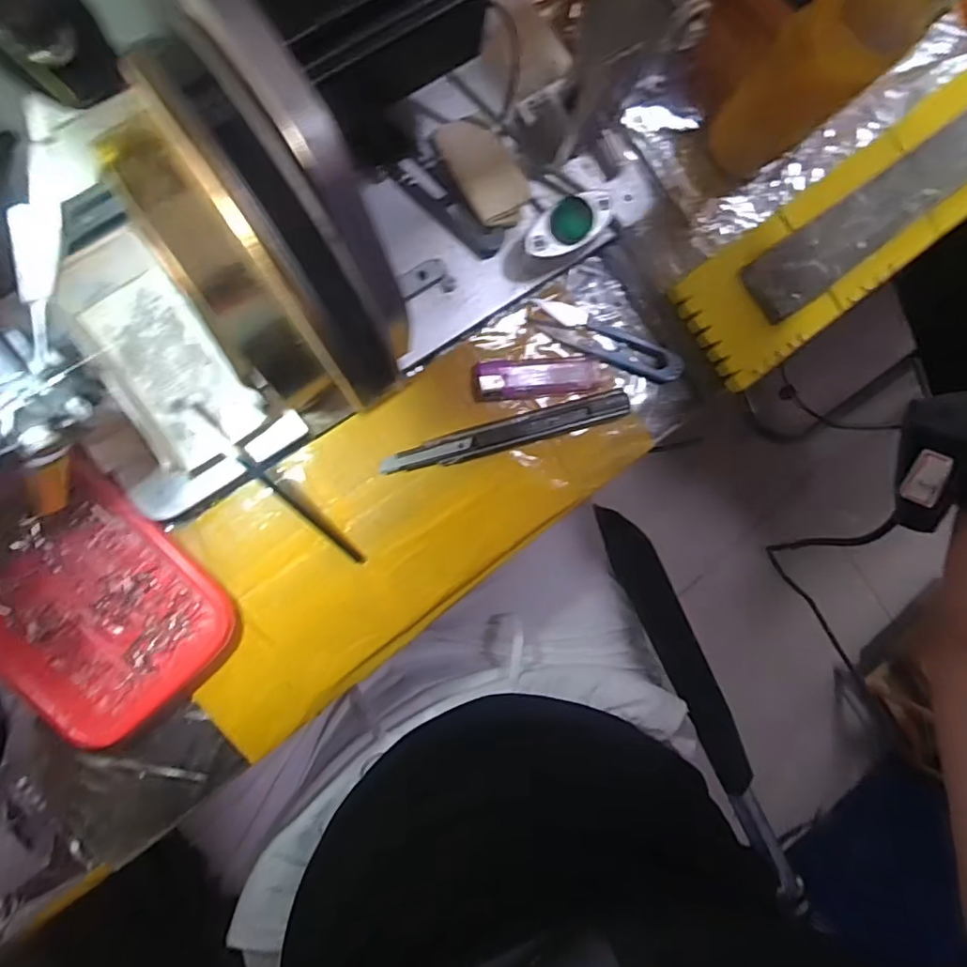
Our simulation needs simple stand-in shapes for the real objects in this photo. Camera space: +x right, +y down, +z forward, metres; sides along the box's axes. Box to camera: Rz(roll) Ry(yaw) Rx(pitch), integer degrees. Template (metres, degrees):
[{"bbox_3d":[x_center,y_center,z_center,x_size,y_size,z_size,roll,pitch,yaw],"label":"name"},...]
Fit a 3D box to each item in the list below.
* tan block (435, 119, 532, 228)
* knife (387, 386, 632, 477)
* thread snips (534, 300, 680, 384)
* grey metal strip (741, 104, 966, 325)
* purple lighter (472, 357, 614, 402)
[{"bbox_3d":[0.002,-0.178,0.324,0.037,0.016,0.062,-27,95,-7],"label":"tan block"},{"bbox_3d":[0.017,-0.031,0.347,0.155,0.013,0.018,-16,94,-8],"label":"knife"},{"bbox_3d":[0.080,-0.089,0.359,0.099,0.004,0.024,21,88,-9],"label":"thread snips"},{"bbox_3d":[0.290,-0.201,0.383,0.276,0.006,0.044,-36,96,-6],"label":"grey metal strip"},{"bbox_3d":[0.038,-0.065,0.349,0.088,0.013,0.023,-6,92,-9],"label":"purple lighter"}]

